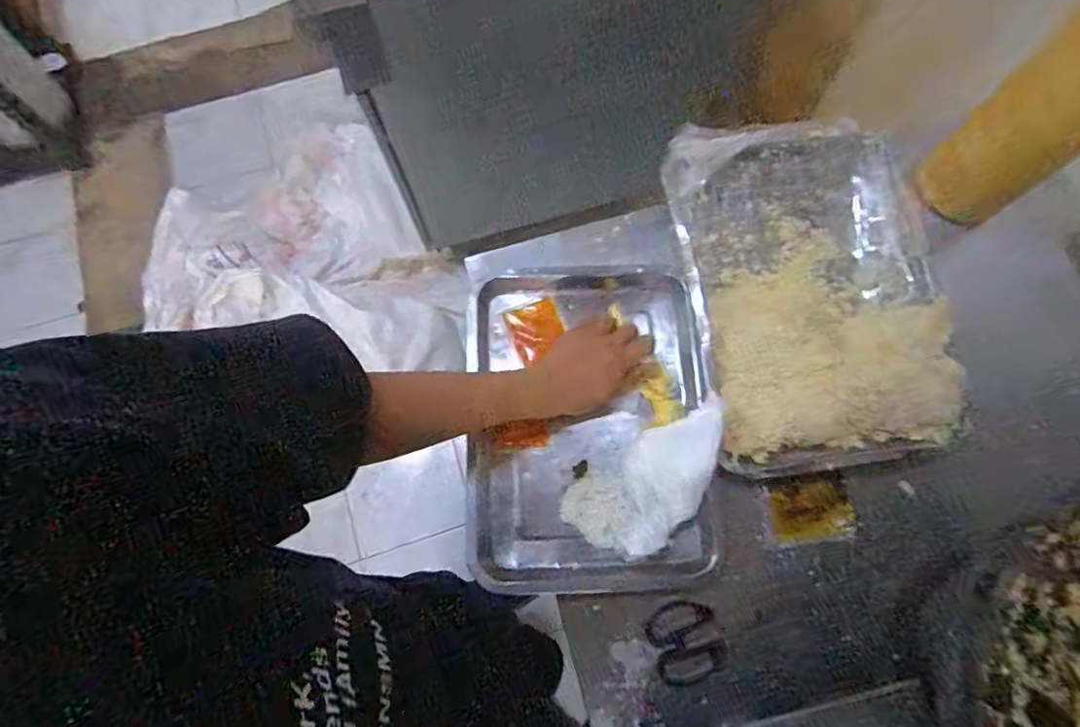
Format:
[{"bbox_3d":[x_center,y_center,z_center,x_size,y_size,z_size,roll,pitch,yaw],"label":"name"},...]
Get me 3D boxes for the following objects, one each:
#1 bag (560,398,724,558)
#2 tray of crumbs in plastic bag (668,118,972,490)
[{"bbox_3d":[0.118,0.127,0.577,0.182,0.054,0.103,-35,76,-8],"label":"bag"},{"bbox_3d":[0.307,-0.085,0.632,0.283,0.051,0.393,-7,74,-1],"label":"tray of crumbs in plastic bag"}]

